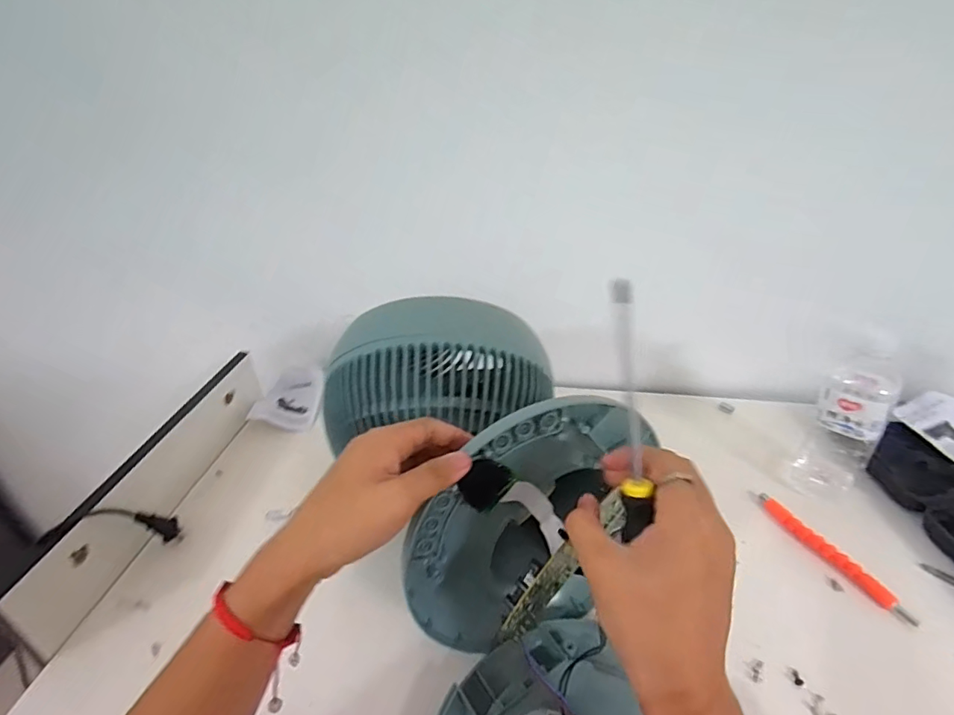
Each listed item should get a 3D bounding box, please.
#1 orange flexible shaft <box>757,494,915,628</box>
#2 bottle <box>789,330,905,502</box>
[{"bbox_3d":[0.368,0.204,0.532,0.021,0.020,0.165,-14,35,-20],"label":"orange flexible shaft"},{"bbox_3d":[0.409,0.073,0.560,0.065,0.182,0.060,26,42,35],"label":"bottle"}]

